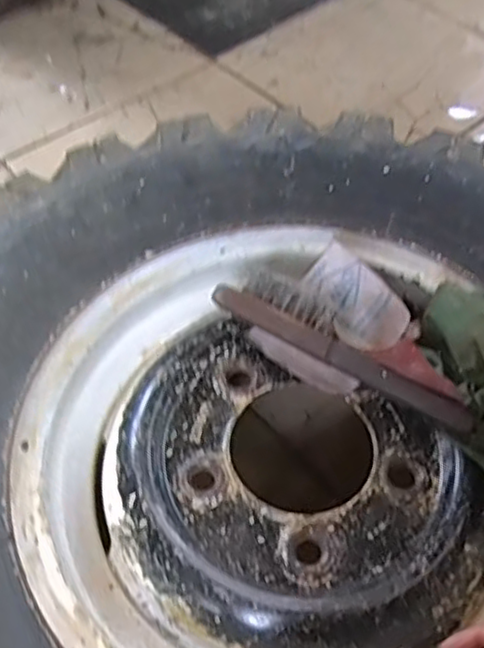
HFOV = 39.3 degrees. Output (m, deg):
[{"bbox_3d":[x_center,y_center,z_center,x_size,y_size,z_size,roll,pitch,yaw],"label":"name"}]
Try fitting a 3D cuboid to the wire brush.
[{"bbox_3d":[0.082,0.015,0.551,0.227,0.024,0.043,28,58,20],"label":"wire brush"}]

